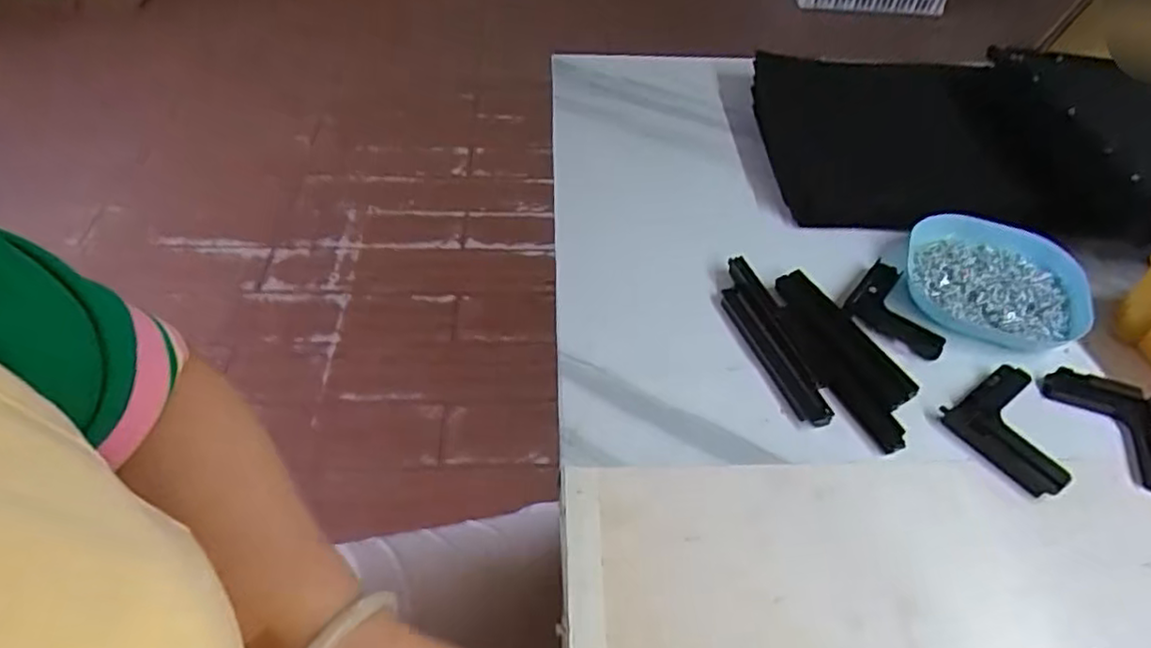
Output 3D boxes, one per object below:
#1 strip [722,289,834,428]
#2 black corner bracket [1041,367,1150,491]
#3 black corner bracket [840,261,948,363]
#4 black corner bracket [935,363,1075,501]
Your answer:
[{"bbox_3d":[0.141,0.020,0.468,0.022,0.007,0.122,-13,50,-13],"label":"strip"},{"bbox_3d":[0.374,0.065,0.443,0.064,0.013,0.096,-15,50,-15],"label":"black corner bracket"},{"bbox_3d":[0.254,-0.015,0.507,0.072,0.012,0.075,30,53,23],"label":"black corner bracket"},{"bbox_3d":[0.296,0.069,0.435,0.073,0.010,0.076,-24,53,-22],"label":"black corner bracket"}]

